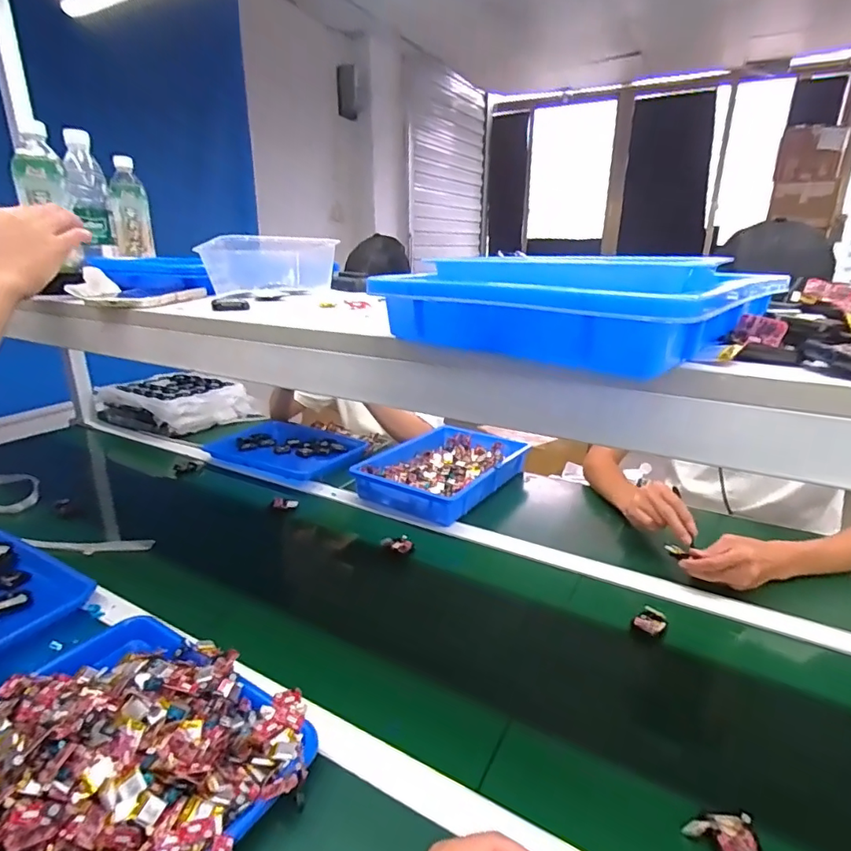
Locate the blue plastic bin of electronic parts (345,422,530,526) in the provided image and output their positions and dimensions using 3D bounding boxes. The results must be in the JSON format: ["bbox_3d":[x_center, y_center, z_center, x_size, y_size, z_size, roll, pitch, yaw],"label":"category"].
[{"bbox_3d":[0.043,0.091,1.131,0.267,0.057,0.377,12,23,34],"label":"blue plastic bin of electronic parts"}]

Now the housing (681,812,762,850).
[{"bbox_3d":[0.257,0.355,0.447,0.058,0.015,0.039,2,19,7],"label":"housing"}]

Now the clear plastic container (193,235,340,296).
[{"bbox_3d":[-0.203,-0.212,0.683,0.164,0.065,0.065,-16,24,-38],"label":"clear plastic container"}]

